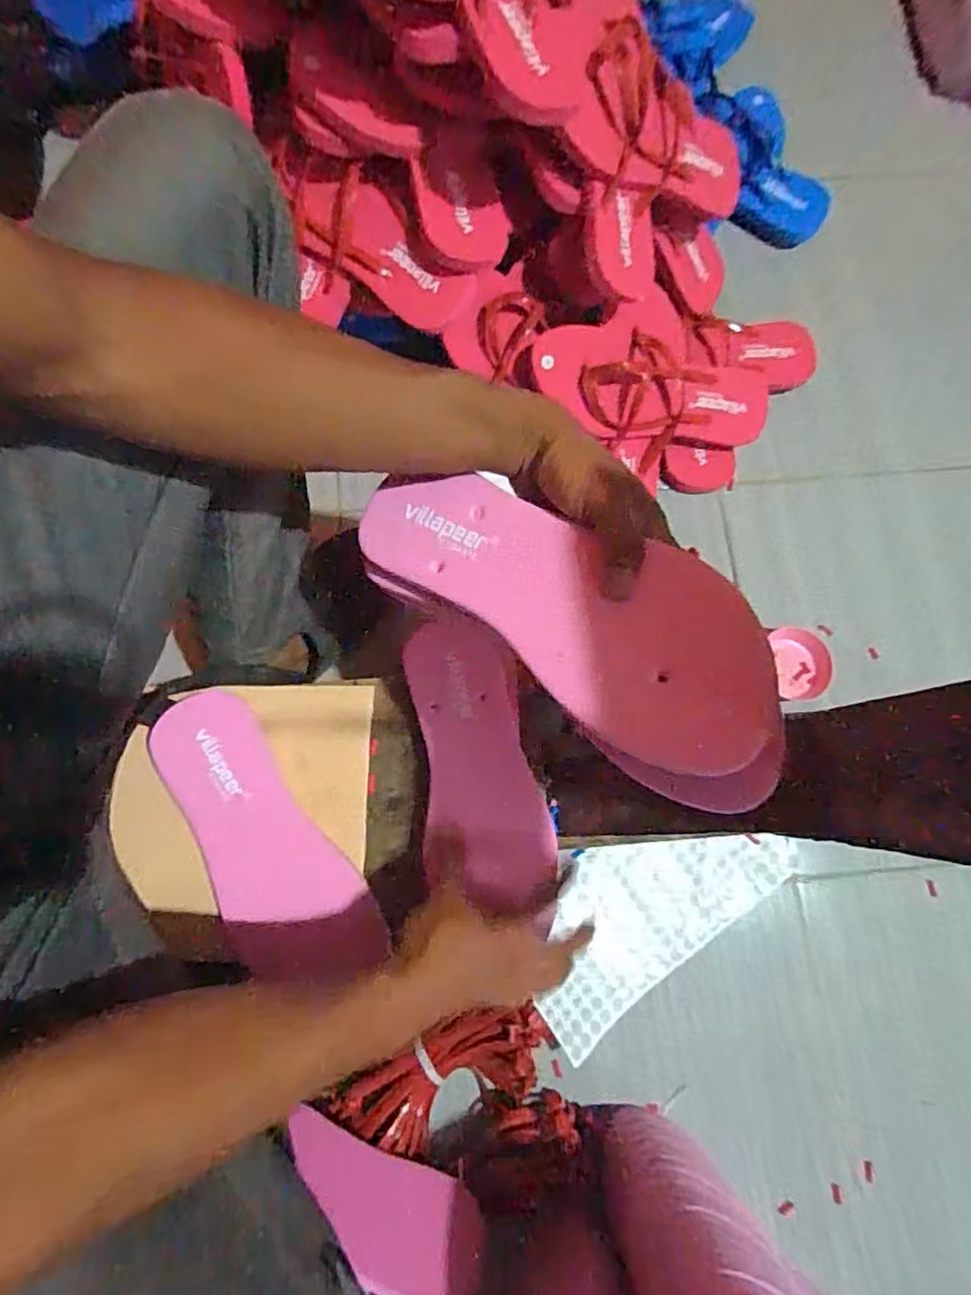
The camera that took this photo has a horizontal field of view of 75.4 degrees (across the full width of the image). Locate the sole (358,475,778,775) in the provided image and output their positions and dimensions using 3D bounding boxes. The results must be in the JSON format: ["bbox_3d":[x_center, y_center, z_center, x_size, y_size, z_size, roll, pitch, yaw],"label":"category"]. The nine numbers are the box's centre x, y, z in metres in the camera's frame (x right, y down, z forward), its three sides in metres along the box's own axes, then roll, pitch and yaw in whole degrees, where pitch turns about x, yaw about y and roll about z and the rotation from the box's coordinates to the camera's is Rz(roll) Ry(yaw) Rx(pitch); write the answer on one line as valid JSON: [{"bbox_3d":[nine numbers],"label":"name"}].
[{"bbox_3d":[0.034,-0.027,0.323,0.236,0.020,0.087,34,76,24],"label":"sole"}]

